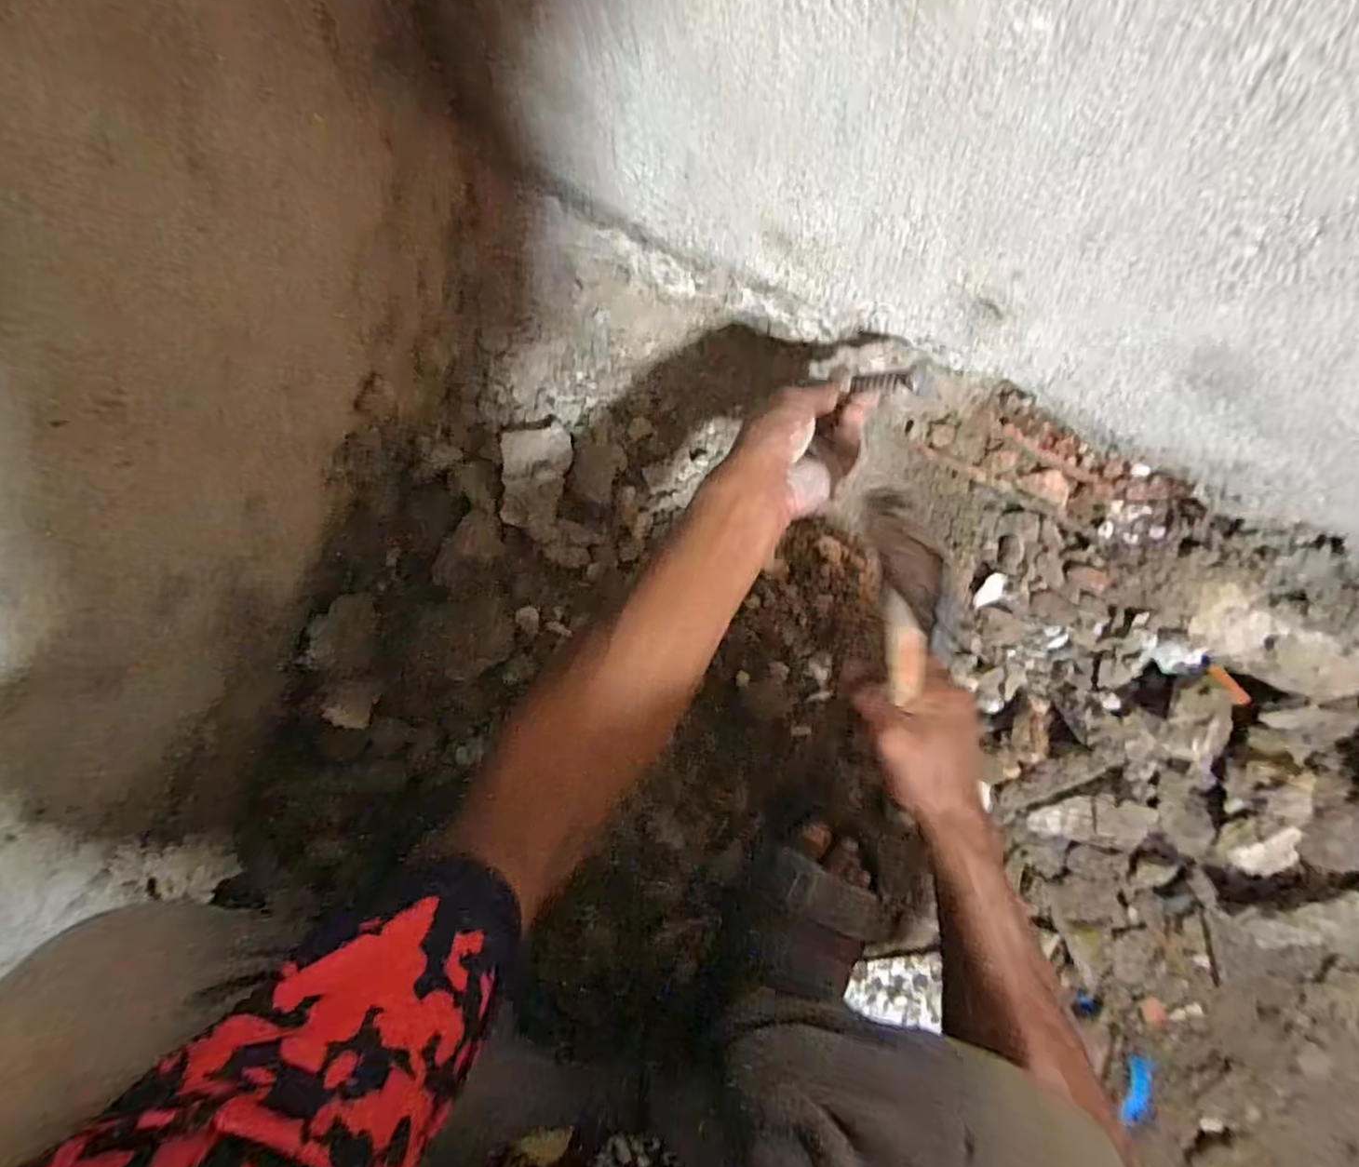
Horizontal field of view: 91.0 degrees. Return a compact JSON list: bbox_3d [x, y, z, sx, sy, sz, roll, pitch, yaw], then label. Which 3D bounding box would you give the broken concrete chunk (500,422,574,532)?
[{"bbox_3d":[-0.118,-0.089,0.552,0.052,0.028,0.084,3,91,0],"label":"broken concrete chunk"}]

